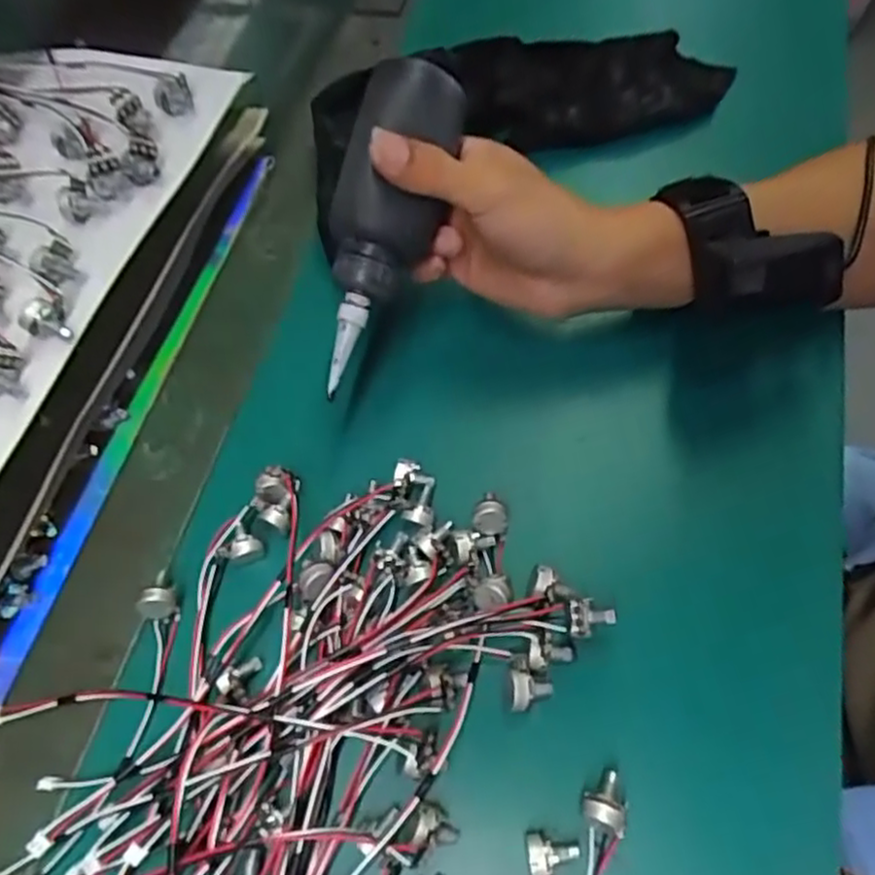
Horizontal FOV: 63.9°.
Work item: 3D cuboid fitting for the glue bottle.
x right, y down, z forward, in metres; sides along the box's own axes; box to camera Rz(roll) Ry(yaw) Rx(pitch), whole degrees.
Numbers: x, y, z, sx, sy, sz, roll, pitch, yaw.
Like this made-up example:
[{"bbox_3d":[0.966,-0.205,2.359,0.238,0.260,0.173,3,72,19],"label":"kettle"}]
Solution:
[{"bbox_3d":[-0.026,-0.099,0.324,0.047,0.050,0.148,14,84,10],"label":"glue bottle"}]

